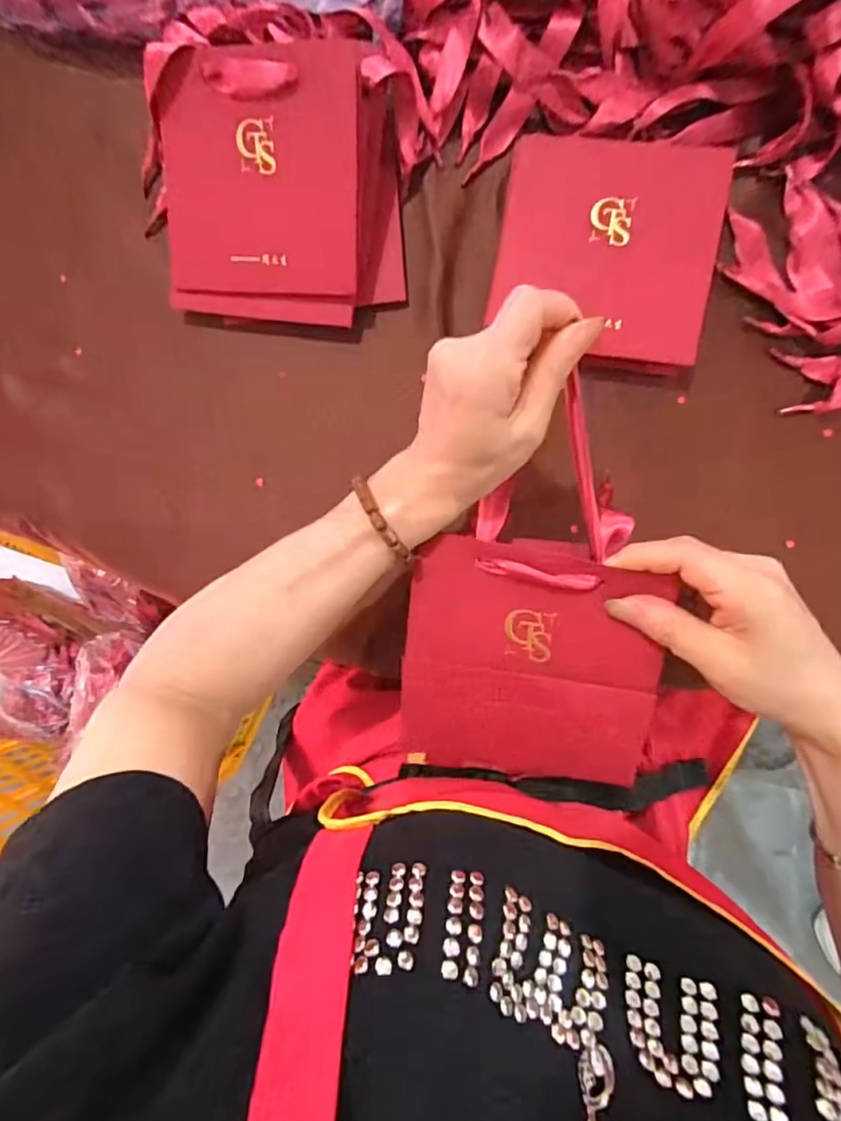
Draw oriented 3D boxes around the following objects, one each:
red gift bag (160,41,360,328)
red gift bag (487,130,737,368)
[{"bbox_3d":[-0.111,-0.252,0.370,0.138,0.006,0.156,7,115,7],"label":"red gift bag"},{"bbox_3d":[0.126,-0.211,0.374,0.140,0.029,0.143,10,95,6],"label":"red gift bag"}]

